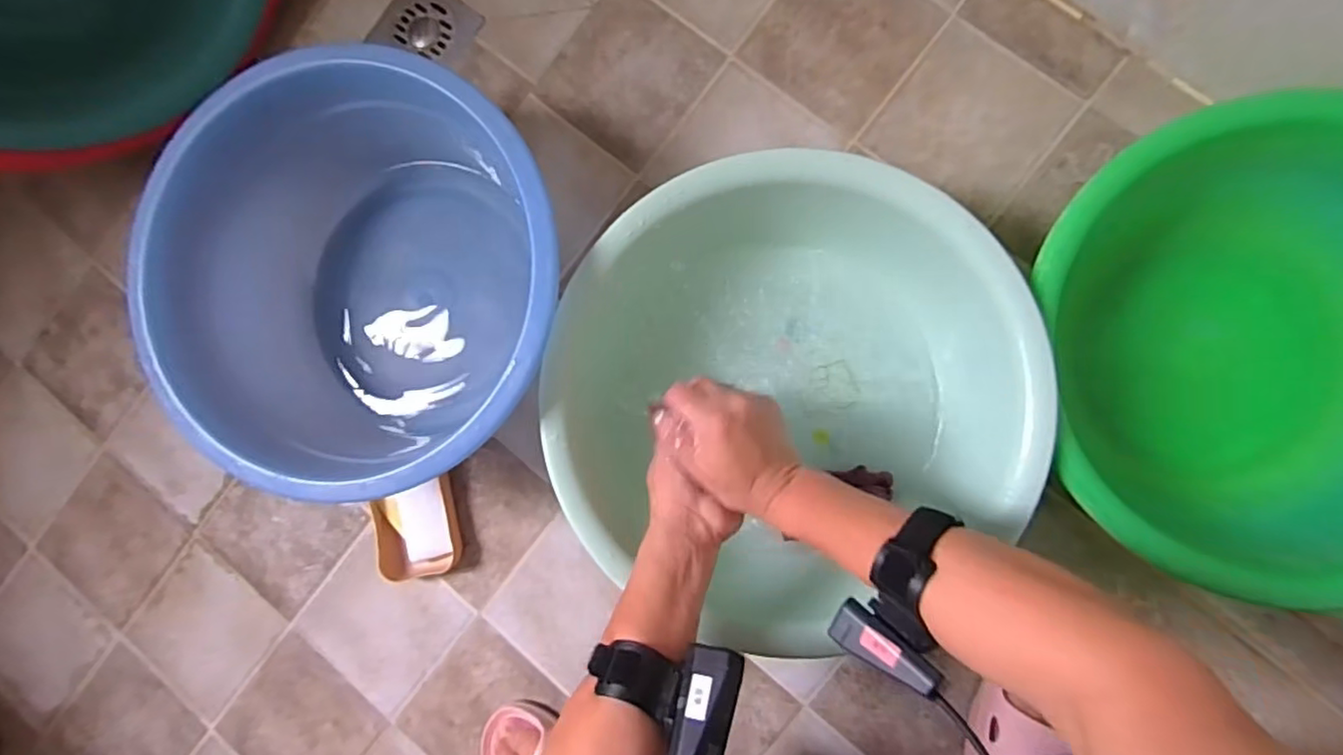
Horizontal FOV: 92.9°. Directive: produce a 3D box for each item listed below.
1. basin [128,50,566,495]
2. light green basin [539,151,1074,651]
[{"bbox_3d":[-0.253,-0.078,0.600,0.346,0.195,0.341,0,89,8],"label":"basin"},{"bbox_3d":[0.090,0.008,0.555,0.374,0.131,0.348,0,89,8],"label":"light green basin"}]

